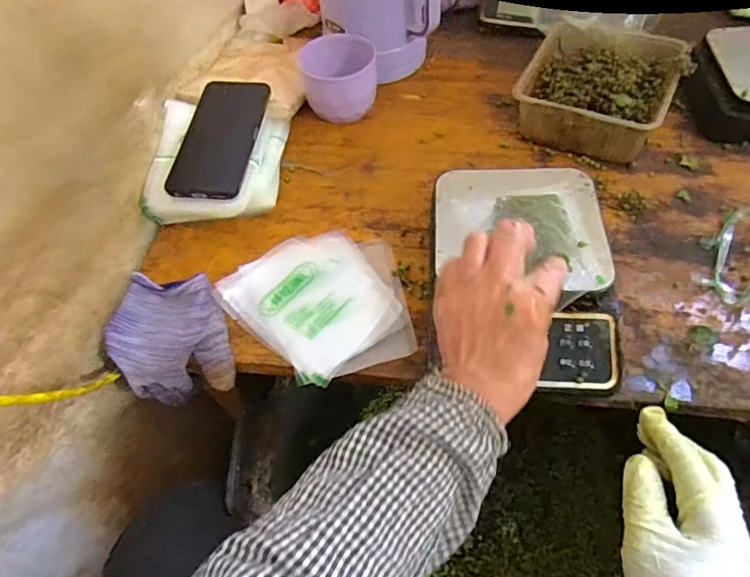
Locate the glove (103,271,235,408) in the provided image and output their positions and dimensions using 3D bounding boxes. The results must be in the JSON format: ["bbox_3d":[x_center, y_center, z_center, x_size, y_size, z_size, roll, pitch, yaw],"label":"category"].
[{"bbox_3d":[-0.180,0.047,0.491,0.119,0.061,0.103,-1,55,5],"label":"glove"}]

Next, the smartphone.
[{"bbox_3d":[-0.165,-0.162,0.563,0.074,0.008,0.161,7,63,3],"label":"smartphone"}]

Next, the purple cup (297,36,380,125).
[{"bbox_3d":[-0.041,-0.257,0.647,0.087,0.073,0.074,-9,55,-1],"label":"purple cup"}]

